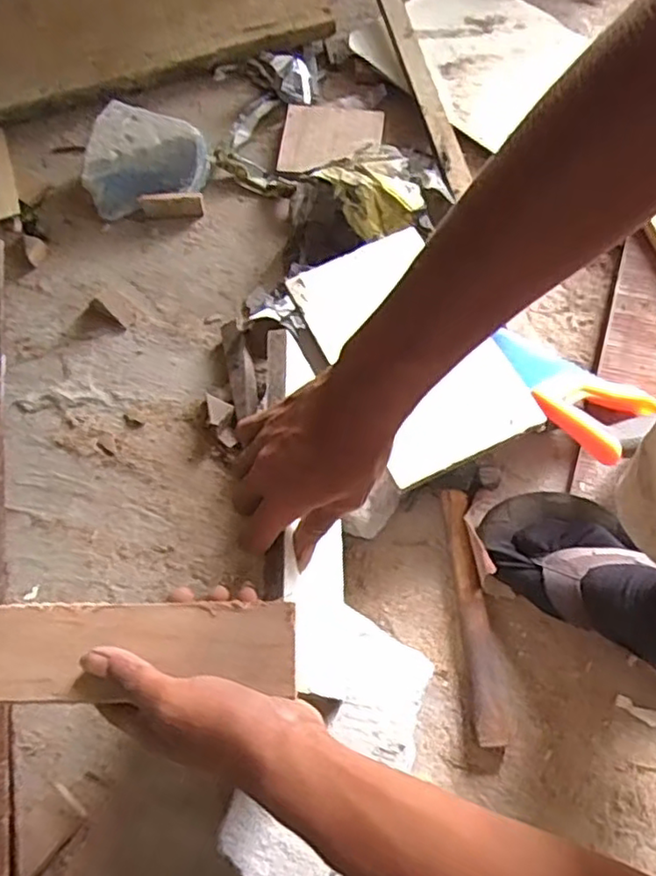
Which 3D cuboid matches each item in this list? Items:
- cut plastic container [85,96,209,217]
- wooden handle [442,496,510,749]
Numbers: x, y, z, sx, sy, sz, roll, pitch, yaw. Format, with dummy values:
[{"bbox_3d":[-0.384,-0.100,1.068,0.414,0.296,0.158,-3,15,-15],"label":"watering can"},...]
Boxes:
[{"bbox_3d":[-0.227,-0.346,0.802,0.150,0.069,0.120,-22,67,-7],"label":"cut plastic container"},{"bbox_3d":[0.133,0.154,0.587,0.030,0.025,0.220,-5,66,0],"label":"wooden handle"}]

